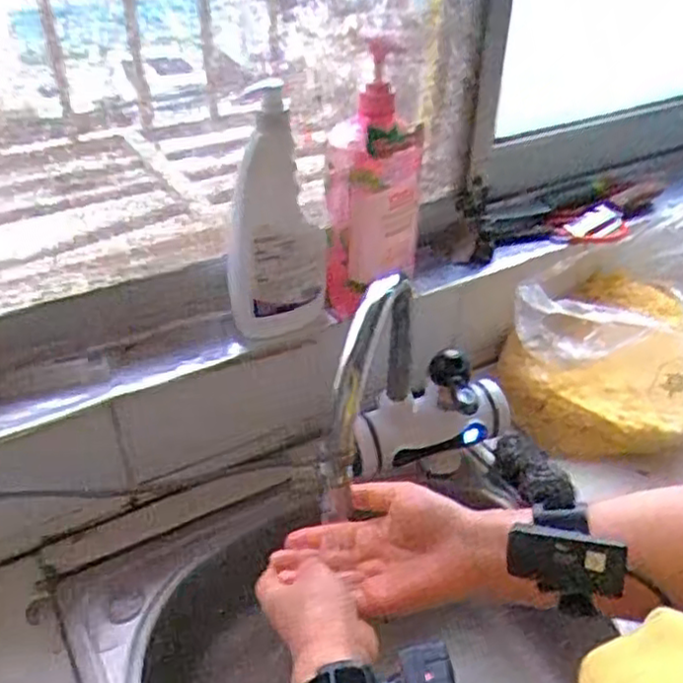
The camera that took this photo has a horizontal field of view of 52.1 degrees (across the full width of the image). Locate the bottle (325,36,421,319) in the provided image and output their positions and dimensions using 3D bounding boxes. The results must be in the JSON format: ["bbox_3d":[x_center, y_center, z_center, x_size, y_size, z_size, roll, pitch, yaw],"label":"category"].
[{"bbox_3d":[0.028,-0.144,0.672,0.076,0.238,0.085,19,41,20],"label":"bottle"}]

